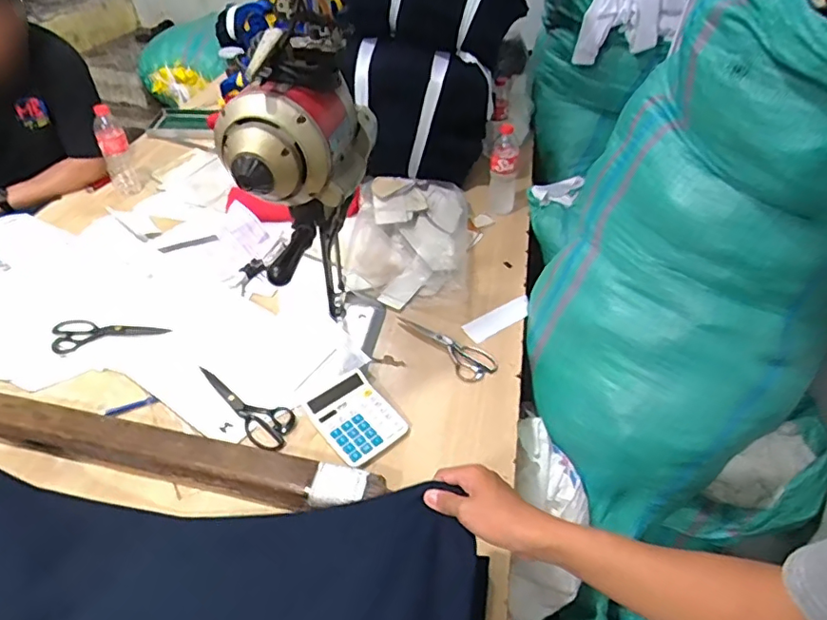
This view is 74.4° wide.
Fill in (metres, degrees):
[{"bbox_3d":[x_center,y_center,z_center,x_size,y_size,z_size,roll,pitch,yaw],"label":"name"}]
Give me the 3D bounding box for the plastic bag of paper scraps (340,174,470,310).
[{"bbox_3d":[-0.013,-0.166,1.224,0.281,0.085,0.384,3,42,3],"label":"plastic bag of paper scraps"}]

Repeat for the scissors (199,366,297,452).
[{"bbox_3d":[-0.278,0.154,0.914,0.212,0.020,0.074,32,51,30],"label":"scissors"}]

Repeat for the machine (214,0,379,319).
[{"bbox_3d":[-0.155,-0.153,0.851,0.190,0.531,0.276,-2,42,-3],"label":"machine"}]

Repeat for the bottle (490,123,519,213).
[{"bbox_3d":[0.225,-0.351,1.342,0.070,0.208,0.073,11,43,11],"label":"bottle"}]

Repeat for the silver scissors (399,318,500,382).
[{"bbox_3d":[0.064,0.061,1.031,0.075,0.012,0.208,-28,49,-29],"label":"silver scissors"}]

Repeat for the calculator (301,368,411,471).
[{"bbox_3d":[-0.095,0.173,0.885,0.116,0.033,0.149,-31,51,-30],"label":"calculator"}]

